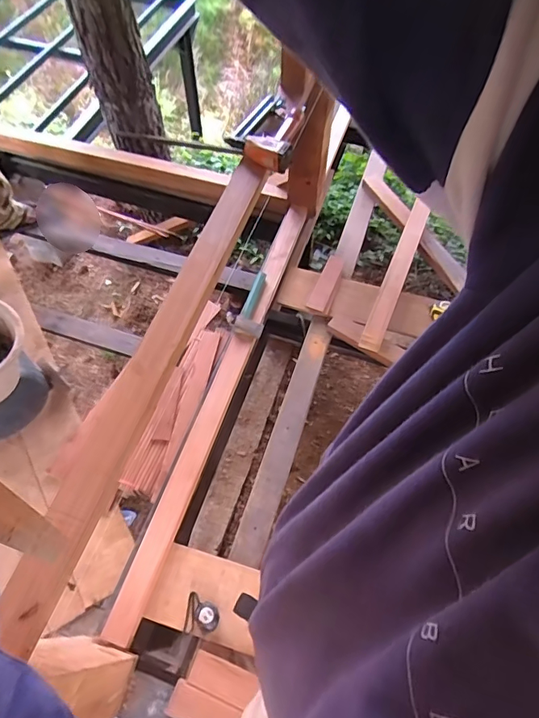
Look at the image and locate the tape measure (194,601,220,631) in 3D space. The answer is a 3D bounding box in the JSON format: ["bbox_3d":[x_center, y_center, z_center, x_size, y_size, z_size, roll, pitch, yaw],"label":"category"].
[{"bbox_3d":[-0.159,0.650,1.170,0.066,0.043,0.060,1,59,-1],"label":"tape measure"}]

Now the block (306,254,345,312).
[{"bbox_3d":[0.220,-0.291,1.757,0.073,0.037,0.271,20,60,10],"label":"block"}]

